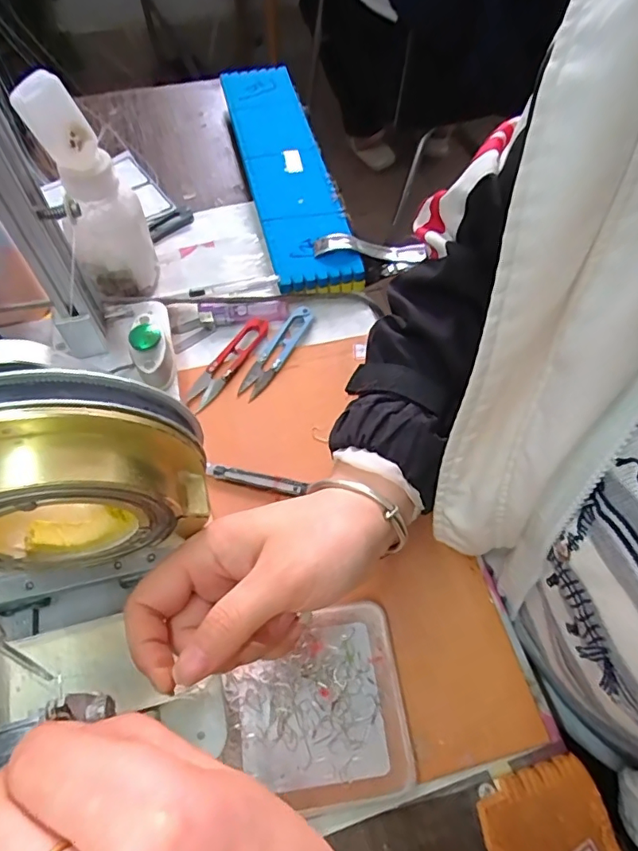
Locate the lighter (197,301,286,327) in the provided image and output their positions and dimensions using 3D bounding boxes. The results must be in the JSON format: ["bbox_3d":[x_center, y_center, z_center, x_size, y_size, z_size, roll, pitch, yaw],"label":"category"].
[{"bbox_3d":[-0.069,-0.102,0.458,0.077,0.007,0.019,-3,61,-2],"label":"lighter"}]

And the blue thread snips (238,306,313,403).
[{"bbox_3d":[-0.036,-0.063,0.437,0.022,0.008,0.099,26,64,13],"label":"blue thread snips"}]

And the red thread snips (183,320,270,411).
[{"bbox_3d":[-0.077,-0.055,0.432,0.023,0.008,0.099,28,64,14],"label":"red thread snips"}]

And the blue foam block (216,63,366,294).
[{"bbox_3d":[-0.036,-0.272,0.544,0.081,0.034,0.333,-12,62,-8],"label":"blue foam block"}]

